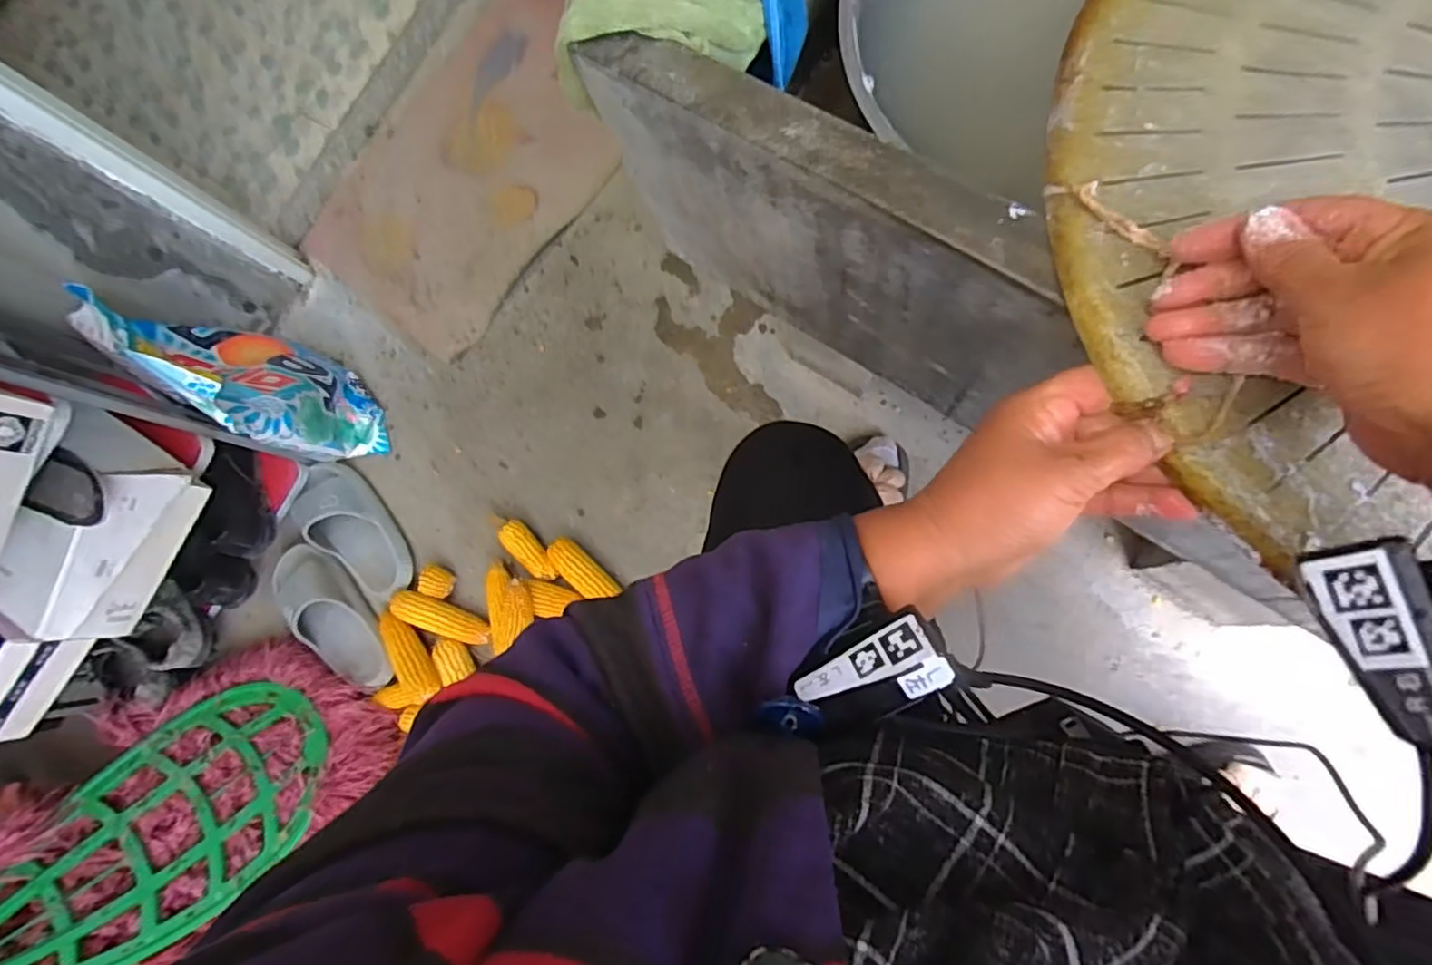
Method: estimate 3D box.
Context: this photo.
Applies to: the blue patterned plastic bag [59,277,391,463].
[{"bbox_3d":[-0.712,-0.169,1.017,0.290,0.348,0.135,30,87,13],"label":"blue patterned plastic bag"}]

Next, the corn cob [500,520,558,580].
[{"bbox_3d":[-0.297,0.106,1.073,0.047,0.046,0.124,-41,77,2],"label":"corn cob"}]

